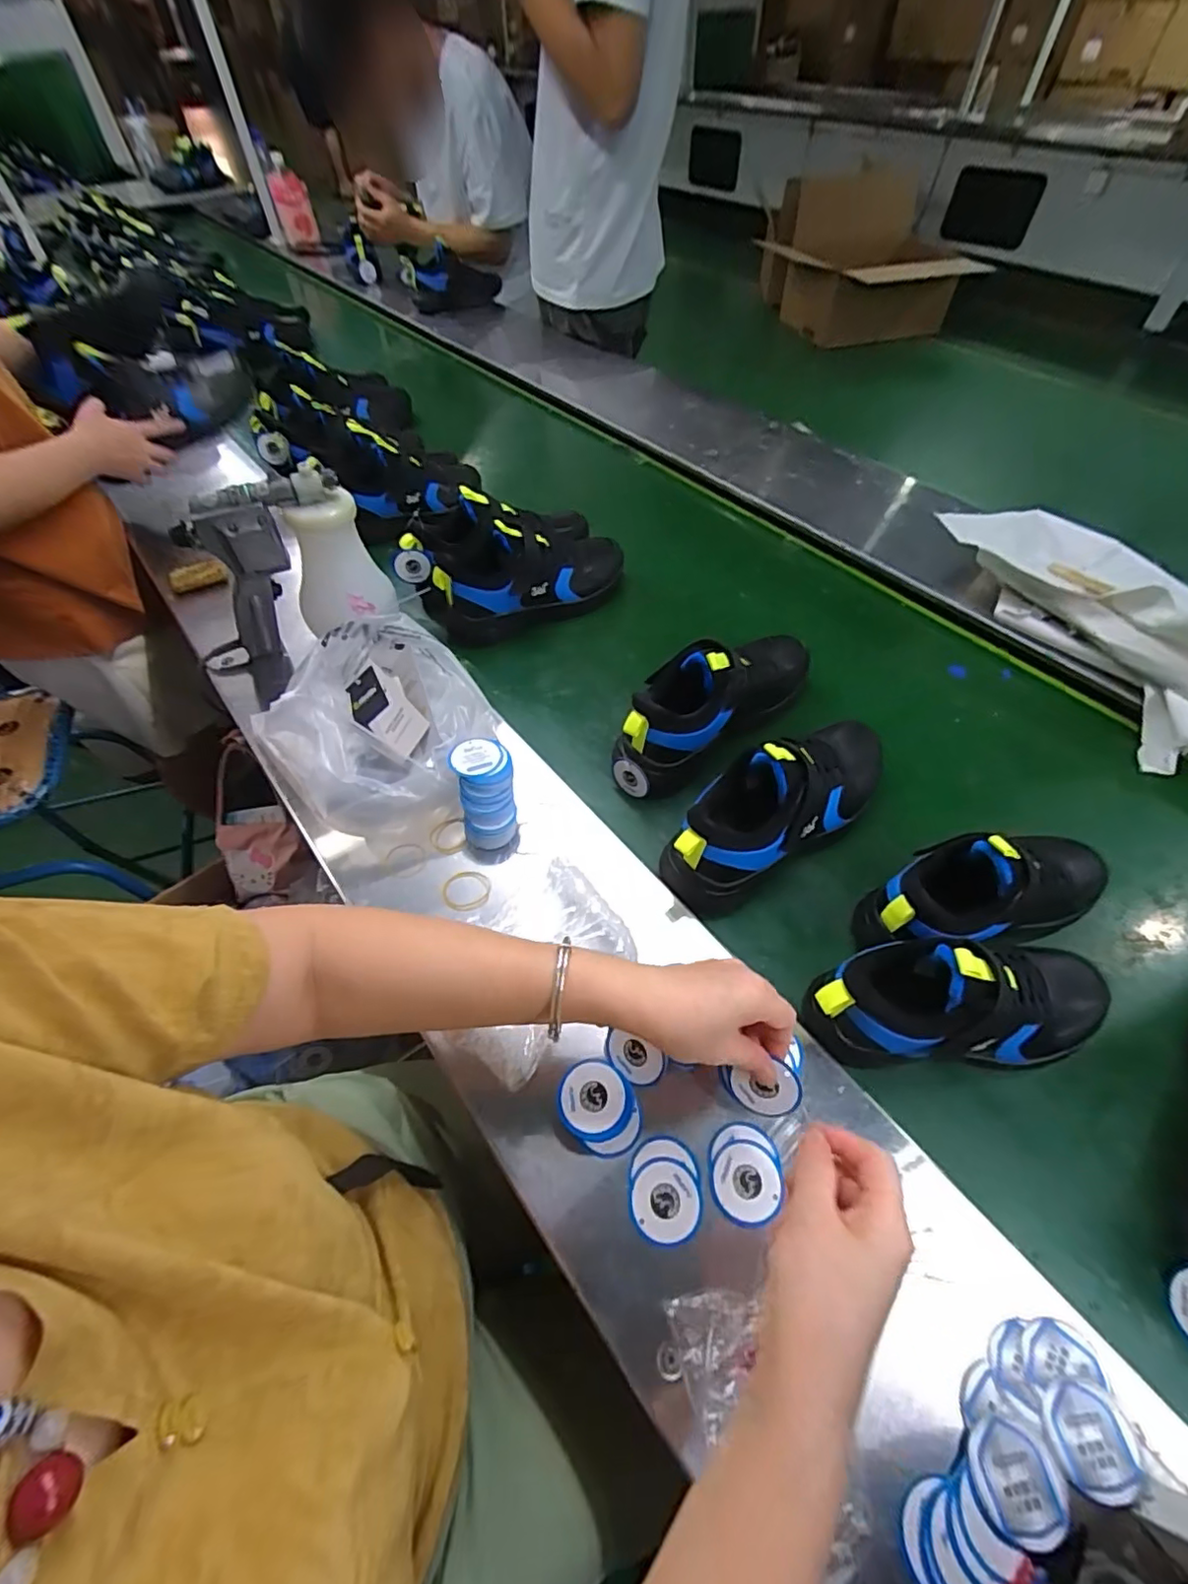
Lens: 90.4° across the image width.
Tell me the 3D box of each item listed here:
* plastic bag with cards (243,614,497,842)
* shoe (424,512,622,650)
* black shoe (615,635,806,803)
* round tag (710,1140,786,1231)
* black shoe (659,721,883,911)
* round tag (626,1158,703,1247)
[{"bbox_3d":[-0.213,-0.069,0.589,0.219,0.089,0.195,32,63,24],"label":"plastic bag with cards"},{"bbox_3d":[-0.087,-0.301,0.802,0.275,0.120,0.113,-26,57,-14],"label":"shoe"},{"bbox_3d":[0.138,-0.112,0.650,0.281,0.128,0.084,-36,60,-19],"label":"black shoe"},{"bbox_3d":[0.104,0.269,0.407,0.045,0.005,0.049,-2,55,3],"label":"round tag"},{"bbox_3d":[0.191,-0.002,0.564,0.295,0.126,0.092,-27,56,-29],"label":"black shoe"},{"bbox_3d":[0.049,0.278,0.401,0.048,0.004,0.048,-2,55,3],"label":"round tag"}]

